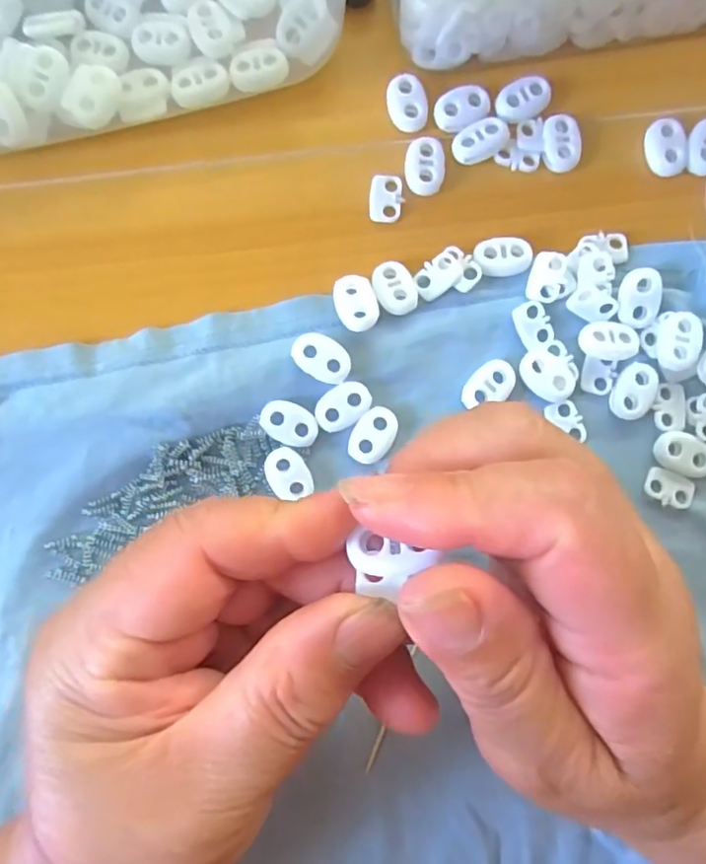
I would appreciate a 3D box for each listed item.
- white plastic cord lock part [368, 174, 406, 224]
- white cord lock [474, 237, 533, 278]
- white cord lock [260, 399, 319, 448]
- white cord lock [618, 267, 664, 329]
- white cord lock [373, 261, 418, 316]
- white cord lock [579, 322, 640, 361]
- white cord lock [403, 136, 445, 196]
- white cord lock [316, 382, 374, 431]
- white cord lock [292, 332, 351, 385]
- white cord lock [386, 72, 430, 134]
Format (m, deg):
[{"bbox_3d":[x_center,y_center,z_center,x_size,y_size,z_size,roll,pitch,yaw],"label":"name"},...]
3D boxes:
[{"bbox_3d":[0.013,-0.092,0.230,0.013,0.004,0.018,5,87,0],"label":"white plastic cord lock part"},{"bbox_3d":[0.058,-0.067,0.228,0.022,0.006,0.015,-6,87,-1],"label":"white cord lock"},{"bbox_3d":[-0.024,-0.003,0.220,0.022,0.004,0.015,29,87,1],"label":"white cord lock"},{"bbox_3d":[0.110,-0.050,0.222,0.015,0.005,0.021,4,87,0],"label":"white cord lock"},{"bbox_3d":[0.016,-0.055,0.221,0.015,0.004,0.021,-21,87,-1],"label":"white cord lock"},{"bbox_3d":[0.098,-0.035,0.223,0.021,0.004,0.015,-3,87,0],"label":"white cord lock"},{"bbox_3d":[0.028,-0.104,0.229,0.015,0.004,0.021,3,87,0],"label":"white cord lock"},{"bbox_3d":[-0.004,-0.010,0.221,0.022,0.004,0.015,-39,87,-2],"label":"white cord lock"},{"bbox_3d":[-0.011,-0.028,0.219,0.023,0.005,0.015,30,87,2],"label":"white cord lock"},{"bbox_3d":[0.021,-0.129,0.230,0.015,0.004,0.021,-9,87,-1],"label":"white cord lock"}]

